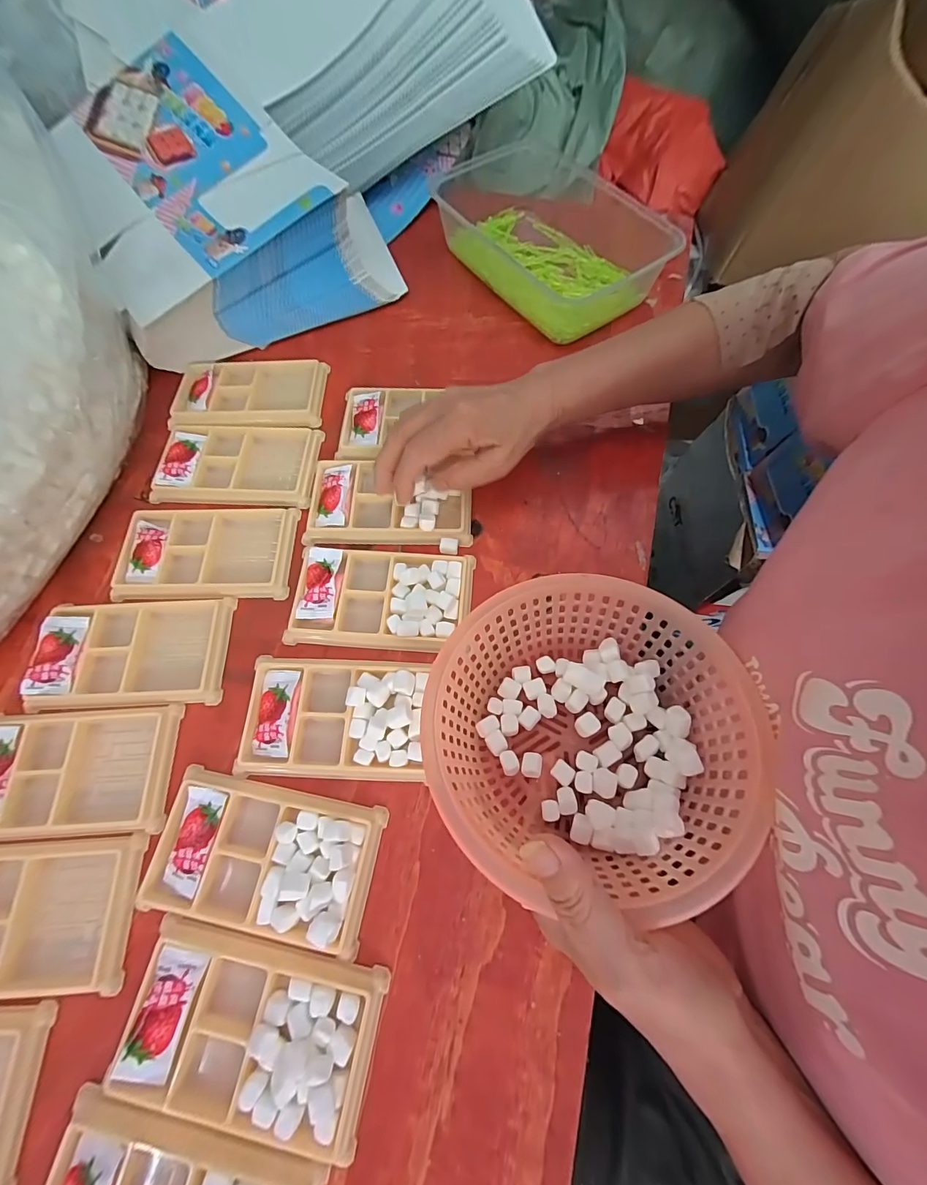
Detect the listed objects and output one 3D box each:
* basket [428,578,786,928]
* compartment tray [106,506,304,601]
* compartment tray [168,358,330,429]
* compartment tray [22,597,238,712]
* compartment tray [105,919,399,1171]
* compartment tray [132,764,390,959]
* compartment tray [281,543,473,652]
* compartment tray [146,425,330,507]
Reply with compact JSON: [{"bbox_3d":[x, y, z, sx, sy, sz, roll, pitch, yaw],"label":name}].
[{"bbox_3d":[0.064,0.072,0.241,0.163,0.084,0.159,0,69,0],"label":"basket"},{"bbox_3d":[-0.206,-0.034,0.333,0.131,0.010,0.077,-1,69,0],"label":"compartment tray"},{"bbox_3d":[-0.198,-0.187,0.388,0.130,0.013,0.077,-3,69,-1],"label":"compartment tray"},{"bbox_3d":[-0.239,0.041,0.304,0.124,0.010,0.080,-2,69,-1],"label":"compartment tray"},{"bbox_3d":[-0.114,0.236,0.223,0.131,0.017,0.075,12,70,5],"label":"compartment tray"},{"bbox_3d":[-0.122,0.160,0.252,0.132,0.018,0.074,11,69,4],"label":"compartment tray"},{"bbox_3d":[-0.062,0.001,0.315,0.132,0.016,0.077,3,69,2],"label":"compartment tray"},{"bbox_3d":[-0.198,-0.114,0.364,0.133,0.012,0.080,0,69,0],"label":"compartment tray"}]

